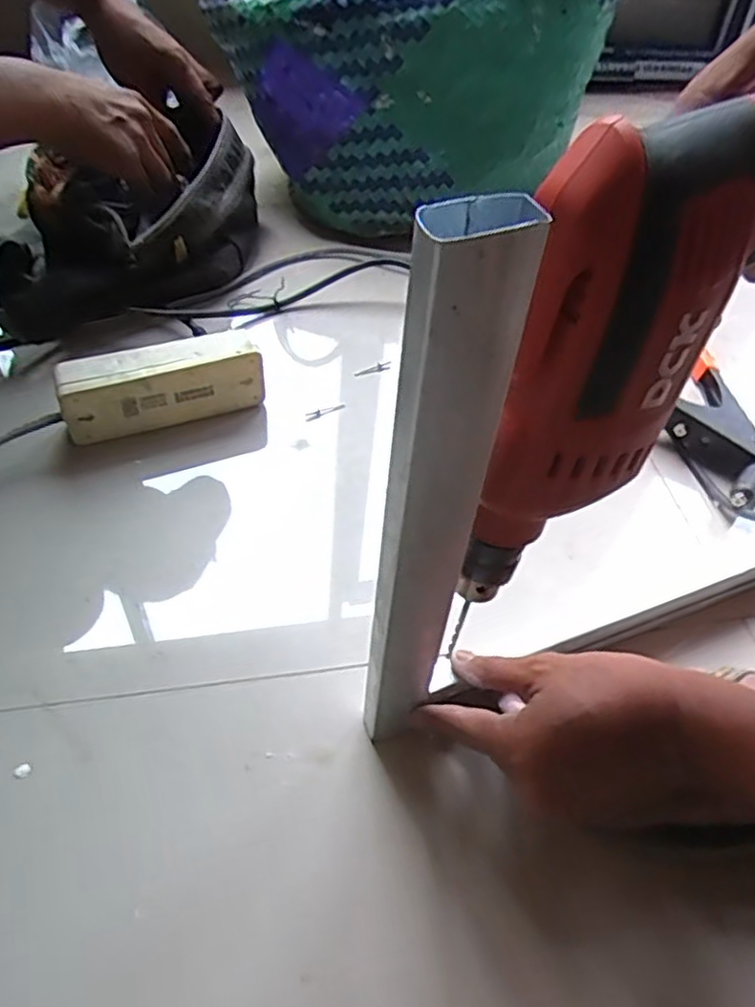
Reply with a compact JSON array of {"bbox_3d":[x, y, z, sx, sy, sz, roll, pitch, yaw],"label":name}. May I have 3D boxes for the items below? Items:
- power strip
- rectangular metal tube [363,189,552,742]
[{"bbox_3d":[-0.174,-0.095,0.561,0.155,0.060,0.034,-15,54,-18],"label":"power strip"},{"bbox_3d":[0.019,0.023,0.296,0.040,0.301,0.019,-11,50,-14],"label":"rectangular metal tube"}]

